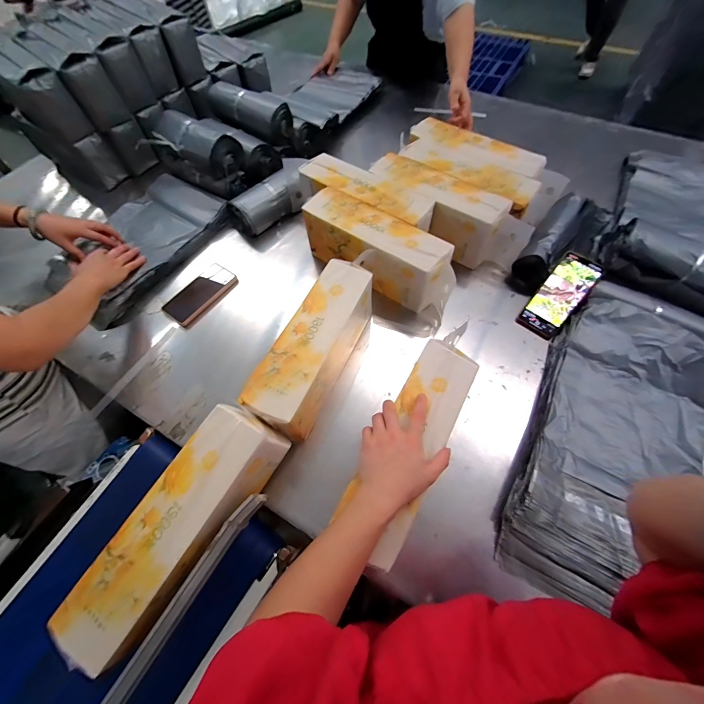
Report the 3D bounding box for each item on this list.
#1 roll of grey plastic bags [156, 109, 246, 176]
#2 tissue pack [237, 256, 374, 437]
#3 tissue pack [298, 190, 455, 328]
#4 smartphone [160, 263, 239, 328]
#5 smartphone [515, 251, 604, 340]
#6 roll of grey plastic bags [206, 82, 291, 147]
[{"bbox_3d":[-0.400,-0.536,0.819,0.248,0.073,0.097,33,68,19],"label":"roll of grey plastic bags"},{"bbox_3d":[-0.055,-0.012,0.581,0.093,0.138,0.334,21,65,14],"label":"tissue pack"},{"bbox_3d":[0.058,-0.204,0.682,0.333,0.138,0.100,35,69,20],"label":"tissue pack"},{"bbox_3d":[-0.346,-0.135,0.734,0.082,0.009,0.165,30,67,18],"label":"smartphone"},{"bbox_3d":[0.420,-0.115,0.651,0.078,0.011,0.175,38,98,21],"label":"smartphone"},{"bbox_3d":[-0.278,-0.650,0.872,0.247,0.077,0.086,31,68,18],"label":"roll of grey plastic bags"}]

